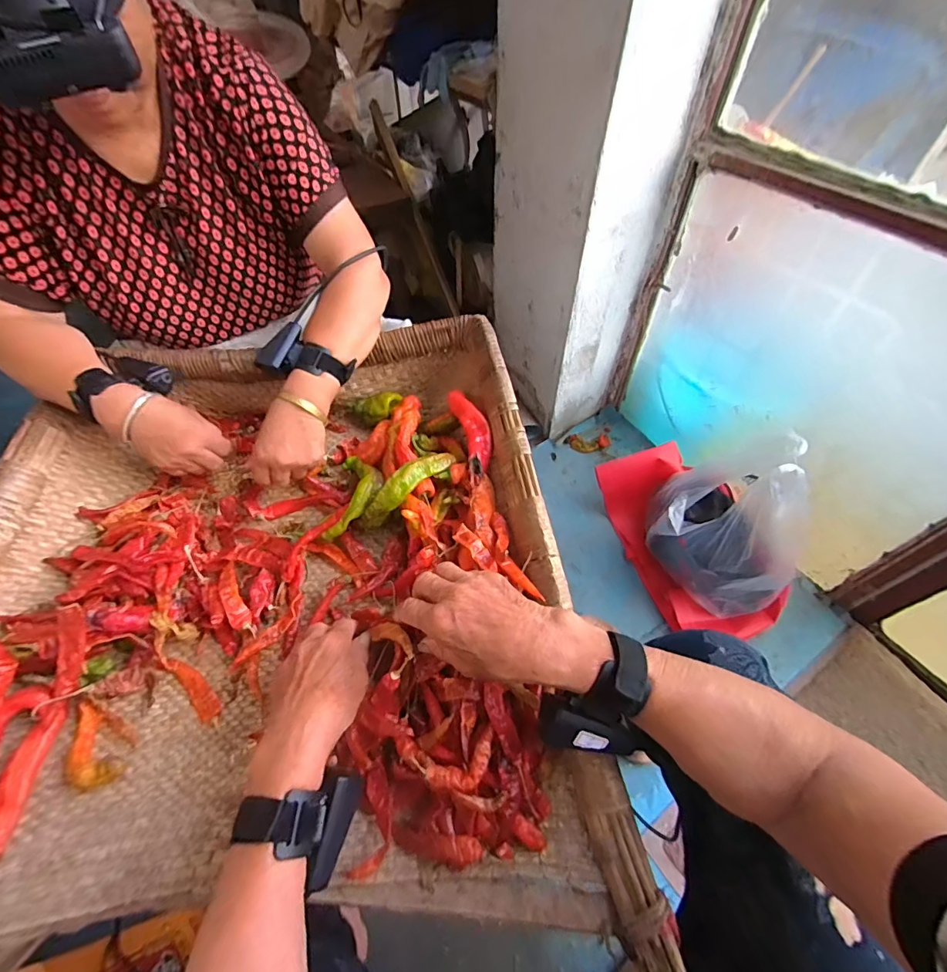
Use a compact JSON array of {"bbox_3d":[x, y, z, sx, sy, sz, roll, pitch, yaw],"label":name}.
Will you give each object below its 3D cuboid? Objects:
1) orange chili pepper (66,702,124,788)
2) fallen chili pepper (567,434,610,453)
[{"bbox_3d":[-0.345,0.232,0.400,0.032,0.018,0.075,-31,59,-19],"label":"orange chili pepper"},{"bbox_3d":[0.289,-0.107,1.116,0.099,0.024,0.042,3,55,4],"label":"fallen chili pepper"}]

